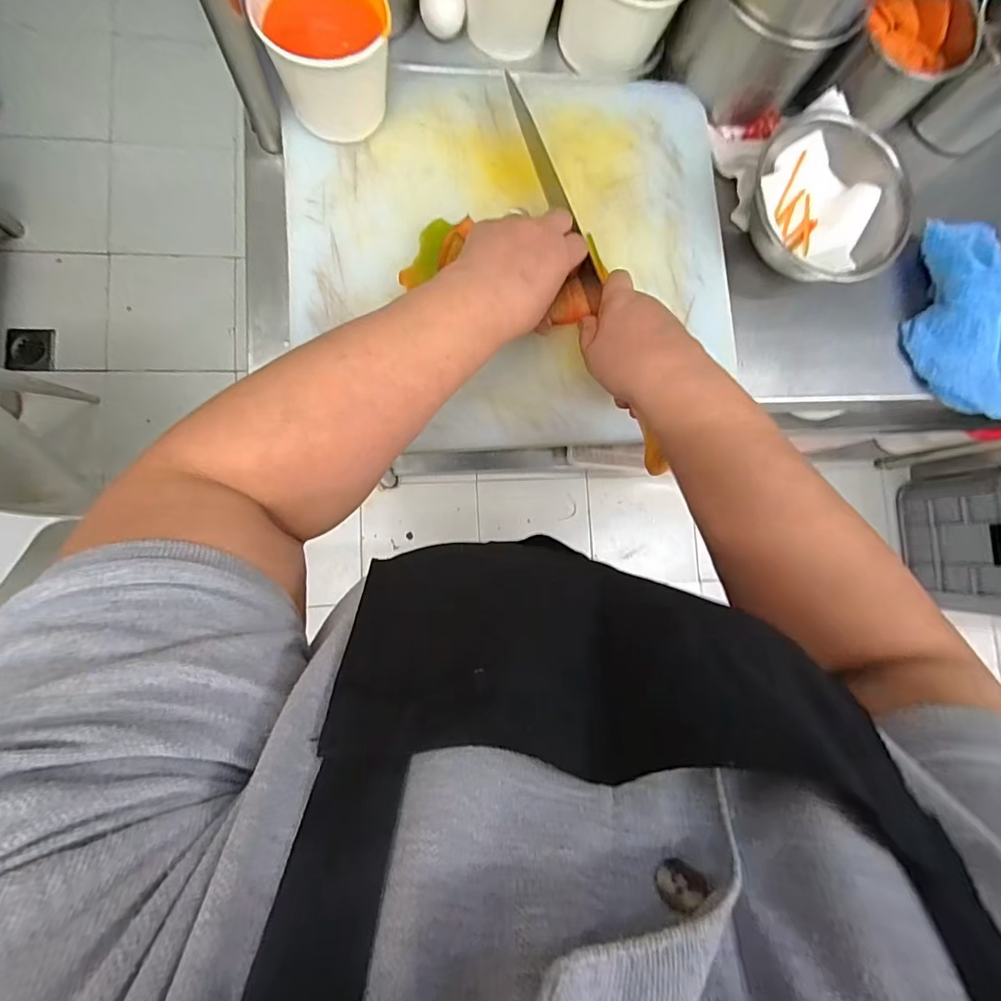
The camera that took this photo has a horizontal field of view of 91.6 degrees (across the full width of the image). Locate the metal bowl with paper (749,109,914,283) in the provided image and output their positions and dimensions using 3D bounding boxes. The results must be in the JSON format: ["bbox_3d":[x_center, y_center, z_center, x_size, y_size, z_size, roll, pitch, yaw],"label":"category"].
[{"bbox_3d":[0.300,-0.271,0.454,0.148,0.063,0.134,37,81,-2],"label":"metal bowl with paper"}]

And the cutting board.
[{"bbox_3d":[0.023,-0.218,0.431,0.394,0.017,0.345,-9,85,-8],"label":"cutting board"}]

